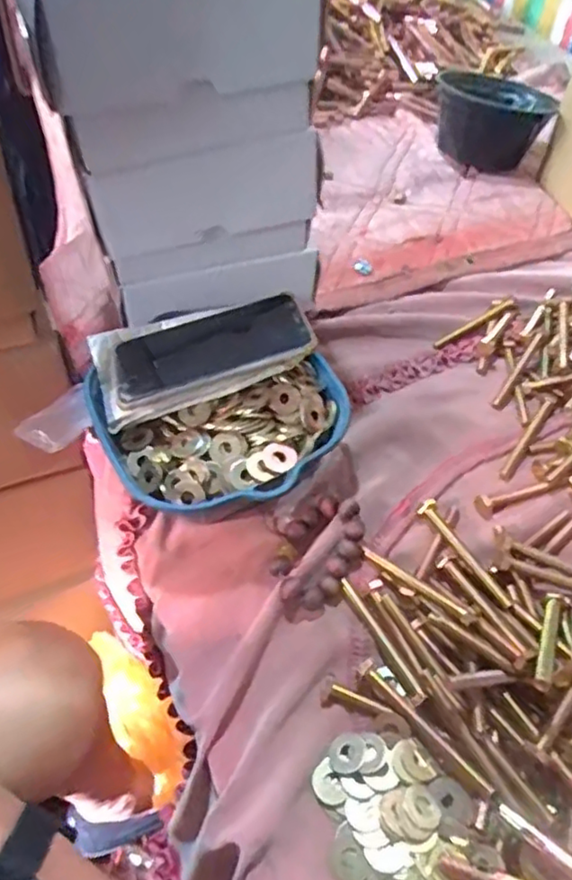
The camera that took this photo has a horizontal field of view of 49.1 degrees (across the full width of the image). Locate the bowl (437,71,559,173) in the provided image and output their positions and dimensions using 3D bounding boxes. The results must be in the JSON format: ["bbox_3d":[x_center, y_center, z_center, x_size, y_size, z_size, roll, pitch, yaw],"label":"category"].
[{"bbox_3d":[0.279,-0.441,0.858,0.155,0.082,0.119,10,52,5],"label":"bowl"}]

